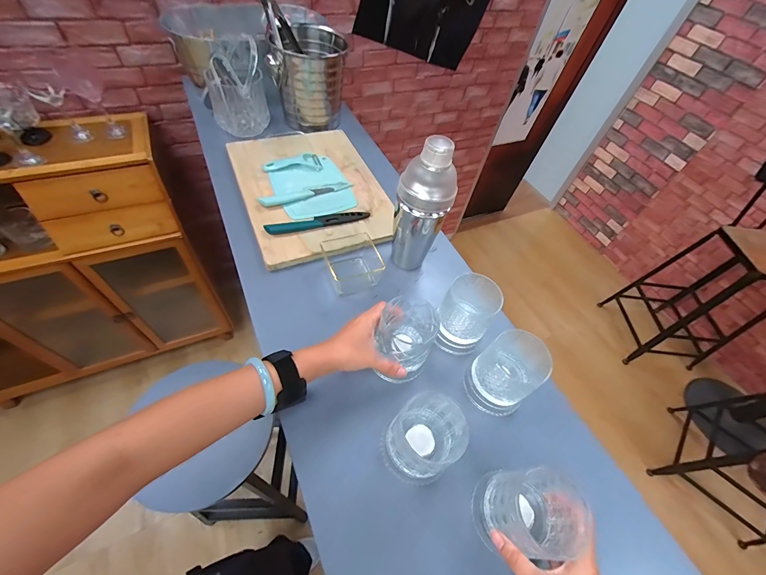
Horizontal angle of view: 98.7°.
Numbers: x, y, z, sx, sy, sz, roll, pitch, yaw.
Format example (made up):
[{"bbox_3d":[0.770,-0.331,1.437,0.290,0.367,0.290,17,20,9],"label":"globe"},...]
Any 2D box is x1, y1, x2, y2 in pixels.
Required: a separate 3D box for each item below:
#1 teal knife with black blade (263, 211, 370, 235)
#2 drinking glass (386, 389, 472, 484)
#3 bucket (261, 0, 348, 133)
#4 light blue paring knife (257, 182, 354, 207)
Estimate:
[{"bbox_3d":[-0.121,-0.128,0.624,0.196,0.011,0.030,-14,57,-17],"label":"teal knife with black blade"},{"bbox_3d":[0.053,0.182,0.401,0.076,0.094,0.090,38,58,19],"label":"drinking glass"},{"bbox_3d":[-0.175,-0.517,0.786,0.159,0.214,0.146,4,54,-5],"label":"bucket"},{"bbox_3d":[-0.149,-0.190,0.661,0.194,0.012,0.029,-20,60,-21],"label":"light blue paring knife"}]

